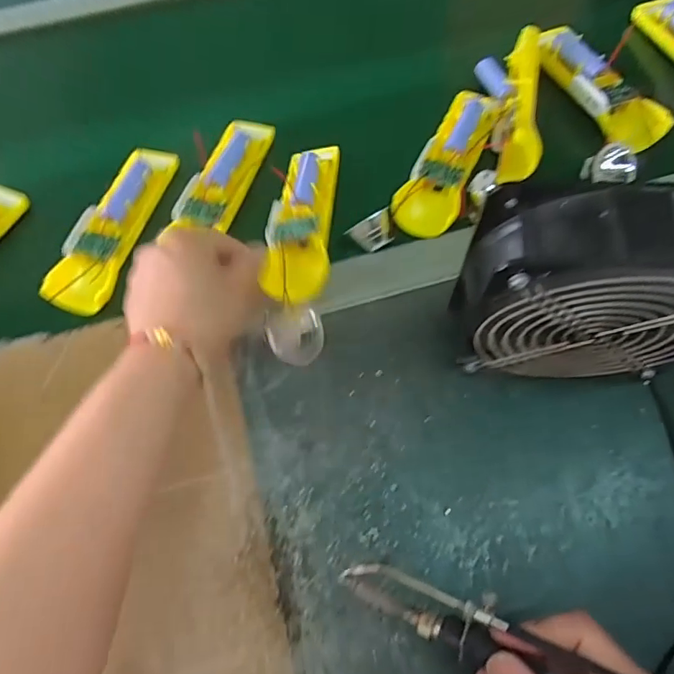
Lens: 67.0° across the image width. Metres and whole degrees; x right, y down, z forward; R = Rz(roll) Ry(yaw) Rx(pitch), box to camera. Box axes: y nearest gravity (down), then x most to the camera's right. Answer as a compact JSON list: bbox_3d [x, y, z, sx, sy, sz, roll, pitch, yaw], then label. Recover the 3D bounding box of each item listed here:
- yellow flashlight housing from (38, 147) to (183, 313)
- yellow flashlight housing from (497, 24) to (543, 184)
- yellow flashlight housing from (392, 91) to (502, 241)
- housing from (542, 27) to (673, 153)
[{"bbox_3d":[-0.189,-0.096,0.430,0.051,0.023,0.166,12,66,8],"label":"yellow flashlight housing"},{"bbox_3d":[0.163,-0.207,0.443,0.029,0.035,0.154,7,74,3],"label":"yellow flashlight housing"},{"bbox_3d":[0.097,-0.152,0.435,0.049,0.021,0.145,25,79,12],"label":"yellow flashlight housing"},{"bbox_3d":[0.235,-0.227,0.453,0.048,0.030,0.146,-20,66,-7],"label":"housing"}]

